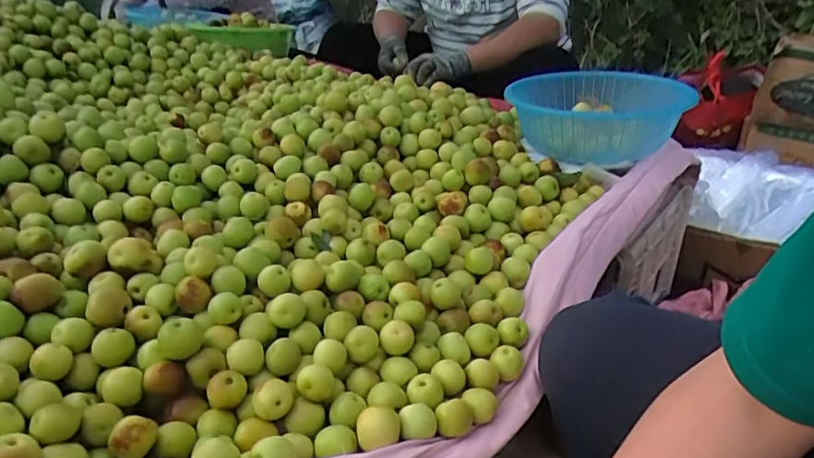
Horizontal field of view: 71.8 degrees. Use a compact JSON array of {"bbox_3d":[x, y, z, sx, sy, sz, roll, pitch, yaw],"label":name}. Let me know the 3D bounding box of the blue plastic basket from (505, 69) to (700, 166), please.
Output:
[{"bbox_3d":[0.294,-0.189,0.919,0.201,0.103,0.249,-13,26,-17],"label":"blue plastic basket"}]

